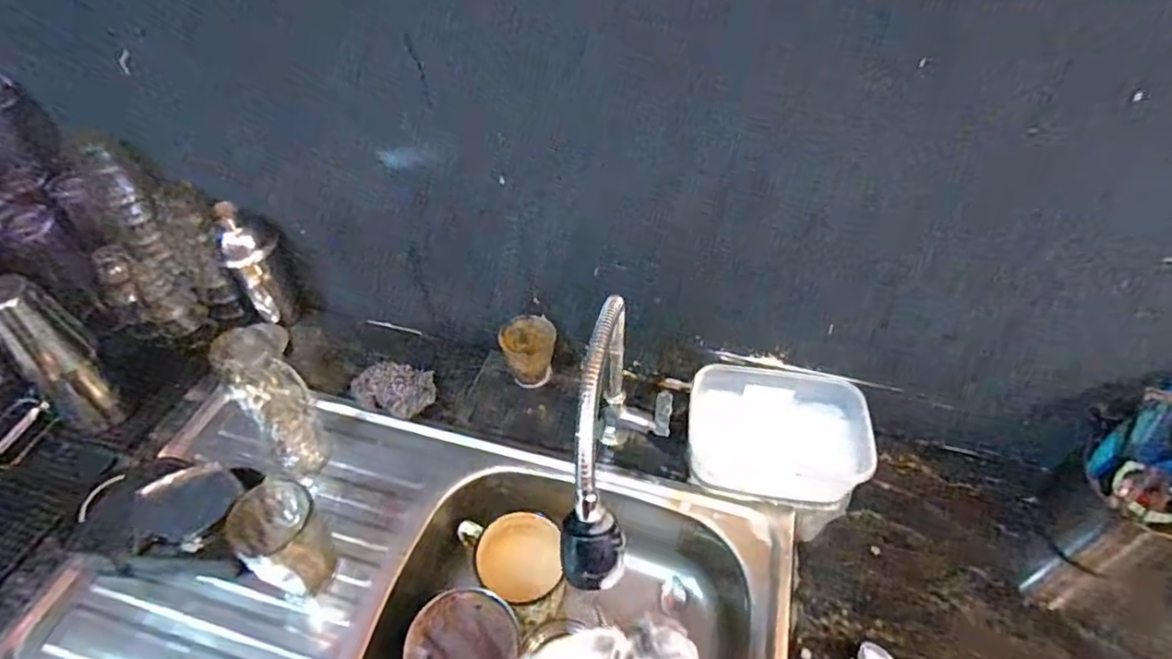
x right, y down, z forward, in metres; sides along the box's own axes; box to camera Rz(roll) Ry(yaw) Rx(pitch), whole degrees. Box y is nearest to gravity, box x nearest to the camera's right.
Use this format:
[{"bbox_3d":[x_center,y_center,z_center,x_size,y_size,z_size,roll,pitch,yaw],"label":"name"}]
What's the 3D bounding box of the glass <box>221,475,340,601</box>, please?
[{"bbox_3d":[-0.308,0.217,0.630,0.084,0.094,0.080,32,55,27],"label":"glass"}]

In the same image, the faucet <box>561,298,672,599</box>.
[{"bbox_3d":[0.035,0.123,0.569,0.073,0.285,0.261,8,47,8],"label":"faucet"}]

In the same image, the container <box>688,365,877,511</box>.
[{"bbox_3d":[0.223,0.124,0.722,0.200,0.081,0.145,9,47,9],"label":"container"}]

